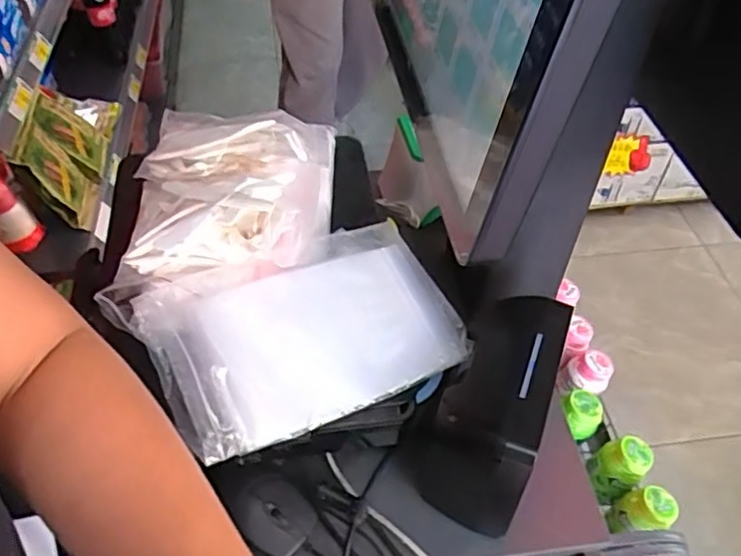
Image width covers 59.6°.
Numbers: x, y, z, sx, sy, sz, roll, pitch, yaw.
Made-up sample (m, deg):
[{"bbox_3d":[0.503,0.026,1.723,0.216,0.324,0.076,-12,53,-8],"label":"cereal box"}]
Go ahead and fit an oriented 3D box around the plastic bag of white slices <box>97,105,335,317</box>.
[{"bbox_3d":[-0.134,-0.090,0.632,0.188,0.050,0.275,2,49,1],"label":"plastic bag of white slices"}]

